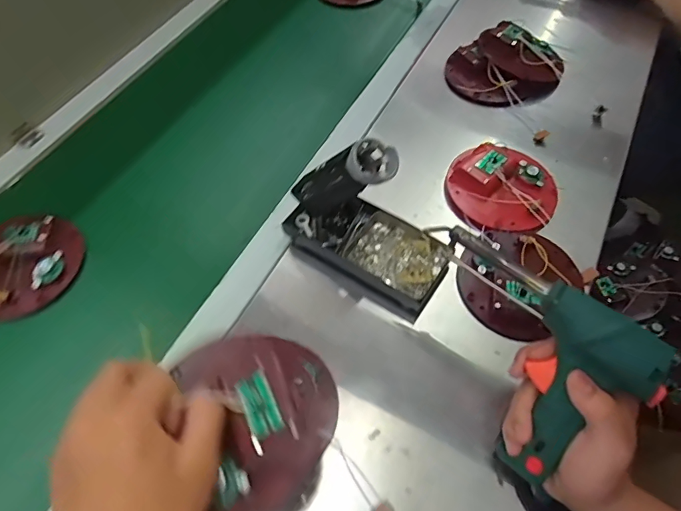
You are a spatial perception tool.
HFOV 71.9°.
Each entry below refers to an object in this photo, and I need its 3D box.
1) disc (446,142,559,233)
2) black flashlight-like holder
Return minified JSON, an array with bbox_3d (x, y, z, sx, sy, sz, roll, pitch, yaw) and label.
[{"bbox_3d":[0.181,-0.078,0.527,0.117,0.028,0.104,28,62,17],"label":"disc"},{"bbox_3d":[-0.003,-0.065,0.433,0.047,0.132,0.042,37,60,-17],"label":"black flashlight-like holder"}]

